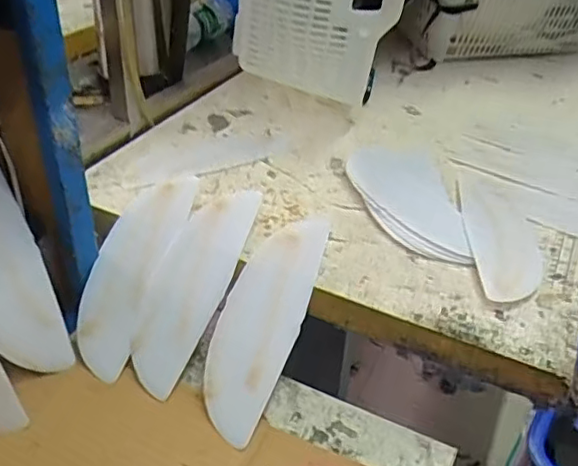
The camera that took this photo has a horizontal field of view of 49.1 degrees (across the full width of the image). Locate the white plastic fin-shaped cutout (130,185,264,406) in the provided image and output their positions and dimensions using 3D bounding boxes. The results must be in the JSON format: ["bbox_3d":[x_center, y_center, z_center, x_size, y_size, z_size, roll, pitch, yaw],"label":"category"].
[{"bbox_3d":[-0.094,0.046,0.602,0.073,0.014,0.214,13,62,16],"label":"white plastic fin-shaped cutout"}]

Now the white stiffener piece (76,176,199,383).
[{"bbox_3d":[-0.154,0.031,0.619,0.070,0.014,0.220,11,59,10],"label":"white stiffener piece"}]

